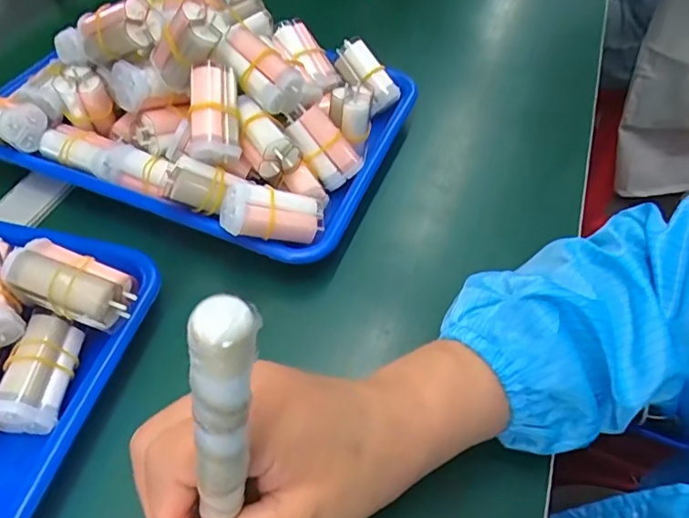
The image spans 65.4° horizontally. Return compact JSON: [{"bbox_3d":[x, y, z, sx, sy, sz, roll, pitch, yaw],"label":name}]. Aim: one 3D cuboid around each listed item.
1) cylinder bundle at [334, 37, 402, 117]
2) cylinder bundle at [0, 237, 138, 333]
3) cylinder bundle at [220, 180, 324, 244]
[{"bbox_3d":[0.020,-0.167,0.485,0.068,0.031,0.027,49,61,-2],"label":"cylinder bundle"},{"bbox_3d":[-0.159,0.015,0.313,0.069,0.029,0.034,24,53,-1],"label":"cylinder bundle"},{"bbox_3d":[-0.047,-0.030,0.372,0.070,0.032,0.031,7,47,-26],"label":"cylinder bundle"}]

